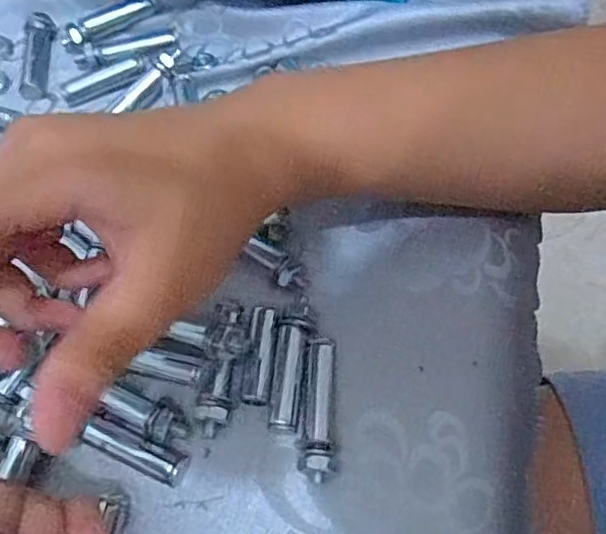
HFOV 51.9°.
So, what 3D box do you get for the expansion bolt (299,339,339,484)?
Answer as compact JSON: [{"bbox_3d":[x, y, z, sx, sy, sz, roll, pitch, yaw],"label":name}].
[{"bbox_3d":[0.007,0.054,0.237,0.012,0.013,0.053,2,63,7],"label":"expansion bolt"}]

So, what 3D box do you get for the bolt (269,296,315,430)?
[{"bbox_3d":[-0.005,0.038,0.246,0.013,0.008,0.052,5,63,8],"label":"bolt"}]

